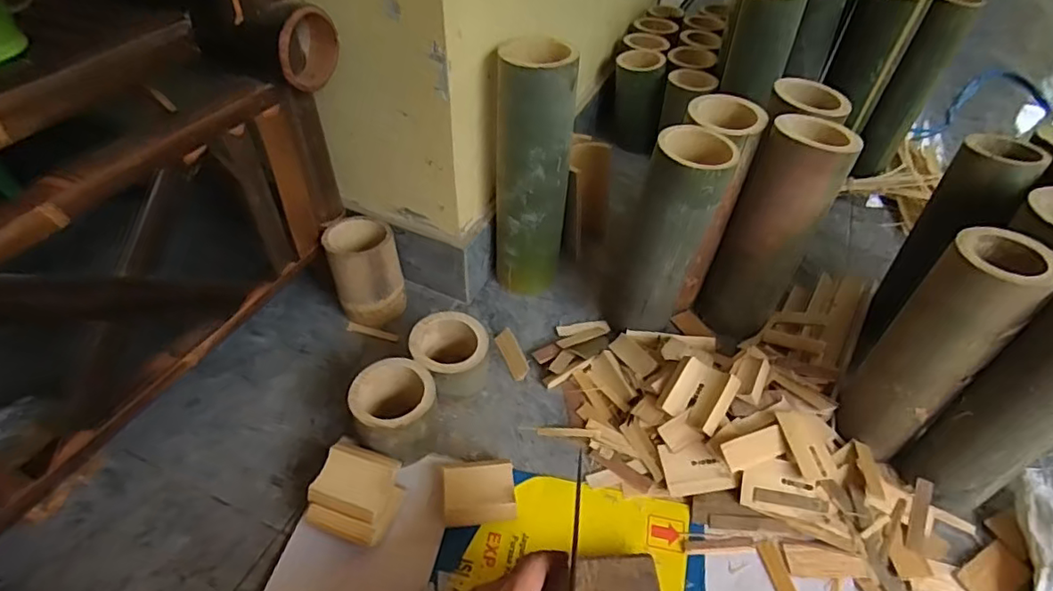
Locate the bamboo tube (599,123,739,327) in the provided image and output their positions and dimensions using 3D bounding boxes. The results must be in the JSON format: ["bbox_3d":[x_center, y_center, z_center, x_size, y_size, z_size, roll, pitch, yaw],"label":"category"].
[{"bbox_3d":[0.167,-0.068,0.684,0.101,0.258,0.085,21,48,18],"label":"bamboo tube"}]

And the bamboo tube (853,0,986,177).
[{"bbox_3d":[0.612,-0.325,0.916,0.071,0.286,0.061,29,51,24],"label":"bamboo tube"}]

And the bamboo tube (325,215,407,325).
[{"bbox_3d":[-0.210,-0.026,0.758,0.085,0.131,0.088,1,45,-1],"label":"bamboo tube"}]

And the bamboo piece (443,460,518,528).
[{"bbox_3d":[-0.048,0.203,0.588,0.072,0.031,0.057,-4,45,-7],"label":"bamboo piece"}]

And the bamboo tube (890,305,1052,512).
[{"bbox_3d":[0.468,0.107,0.544,0.090,0.275,0.078,-16,48,-17],"label":"bamboo tube"}]

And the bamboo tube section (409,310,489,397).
[{"bbox_3d":[-0.089,0.075,0.678,0.085,0.084,0.090,1,45,-1],"label":"bamboo tube section"}]

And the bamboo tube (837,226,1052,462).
[{"bbox_3d":[0.397,0.057,0.562,0.068,0.248,0.078,-24,50,-24],"label":"bamboo tube"}]

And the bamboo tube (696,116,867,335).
[{"bbox_3d":[0.291,-0.070,0.695,0.106,0.266,0.087,21,48,18],"label":"bamboo tube"}]

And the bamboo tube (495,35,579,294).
[{"bbox_3d":[0.007,-0.151,0.737,0.092,0.314,0.088,-1,45,-3],"label":"bamboo tube"}]

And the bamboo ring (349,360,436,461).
[{"bbox_3d":[-0.141,0.131,0.625,0.085,0.081,0.091,1,45,-1],"label":"bamboo ring"}]

